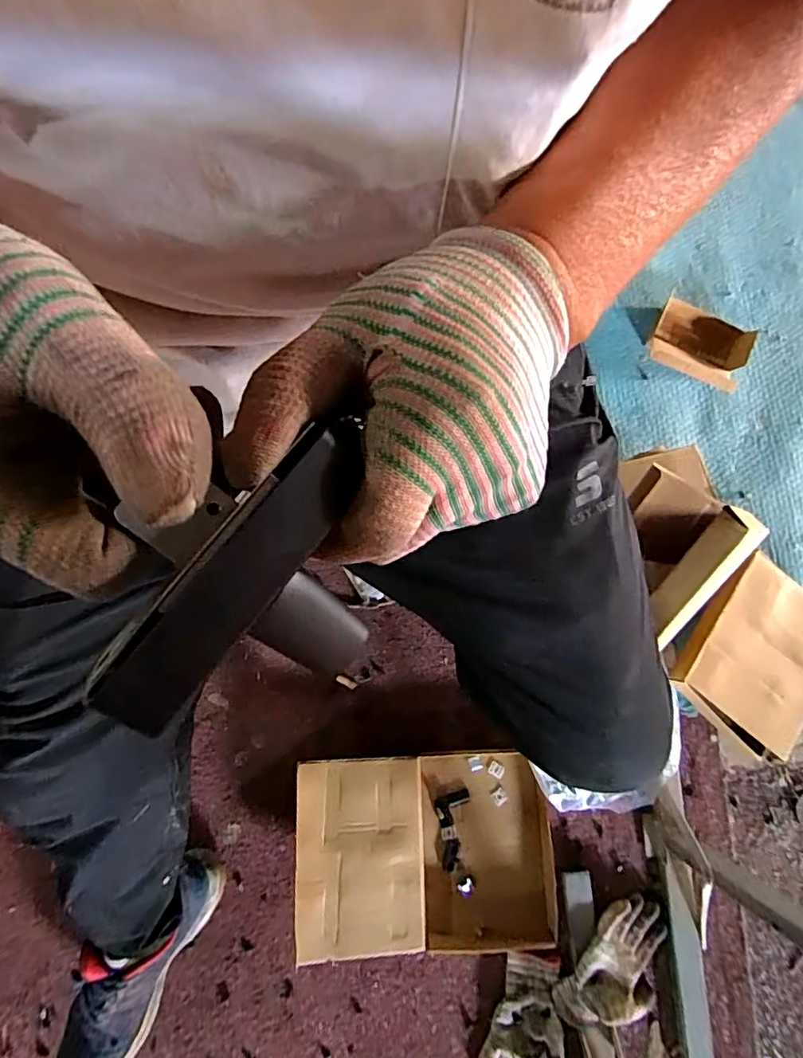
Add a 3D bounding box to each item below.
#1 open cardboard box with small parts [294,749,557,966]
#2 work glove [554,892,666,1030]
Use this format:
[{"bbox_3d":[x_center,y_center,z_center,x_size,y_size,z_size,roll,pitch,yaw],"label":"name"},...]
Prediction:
[{"bbox_3d":[0.037,0.467,0.771,0.360,0.086,0.258,-2,77,-2],"label":"open cardboard box with small parts"},{"bbox_3d":[0.310,0.626,0.754,0.110,0.031,0.191,38,79,7],"label":"work glove"}]

